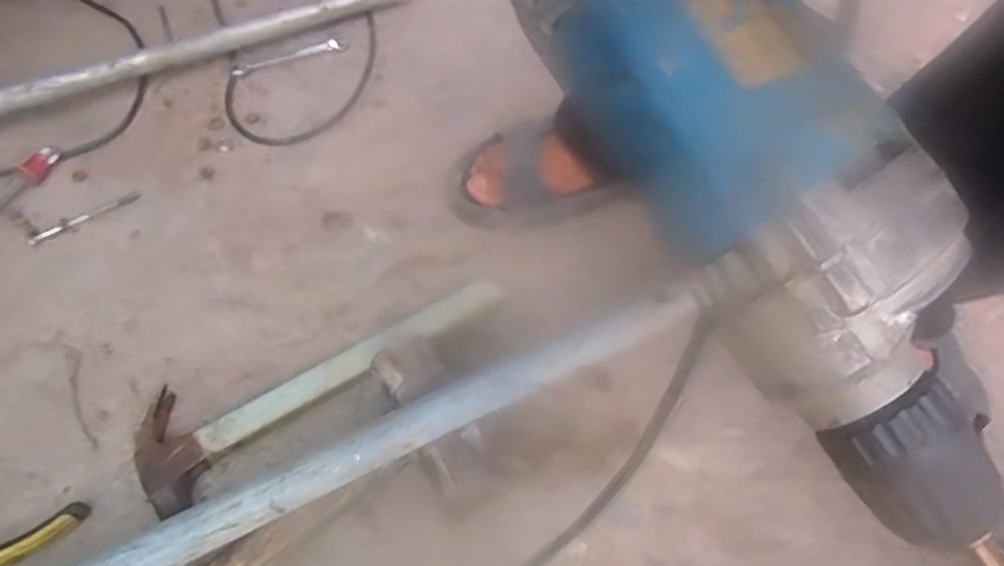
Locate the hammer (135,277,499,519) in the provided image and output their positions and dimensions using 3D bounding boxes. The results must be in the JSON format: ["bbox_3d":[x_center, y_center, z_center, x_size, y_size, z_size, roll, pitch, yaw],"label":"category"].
[{"bbox_3d":[-0.160,0.063,0.618,0.325,0.031,0.102,-35,63,-21],"label":"hammer"}]

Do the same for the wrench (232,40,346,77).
[{"bbox_3d":[-0.262,-0.277,0.875,0.138,0.004,0.026,-18,58,-12],"label":"wrench"}]

